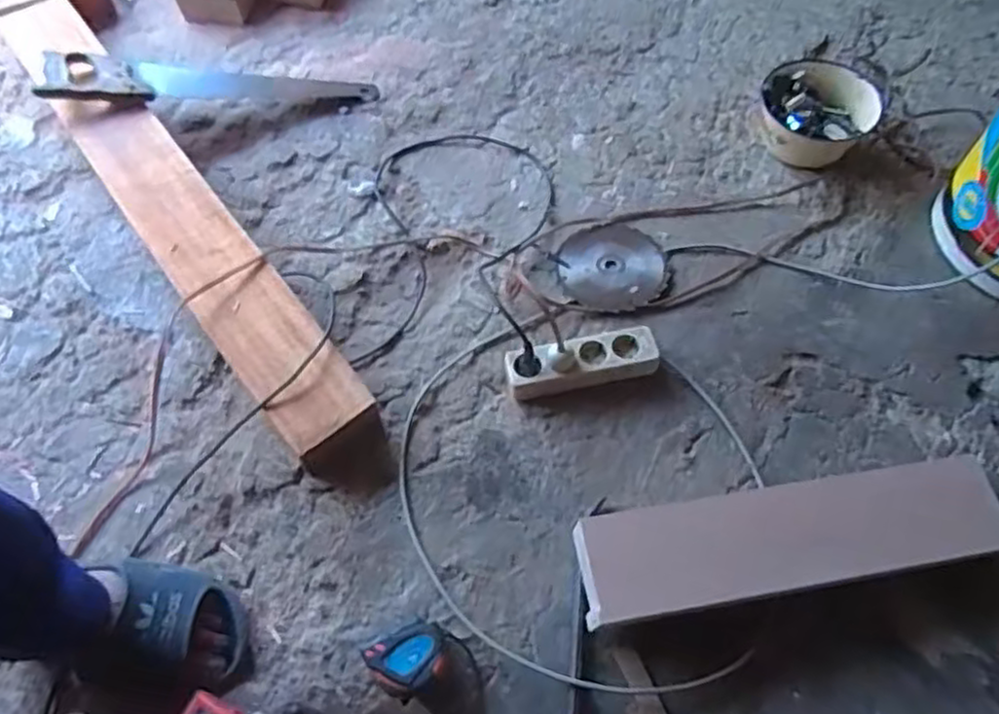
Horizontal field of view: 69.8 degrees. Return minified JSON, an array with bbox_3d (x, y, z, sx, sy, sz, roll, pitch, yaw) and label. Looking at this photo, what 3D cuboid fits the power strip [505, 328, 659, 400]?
[{"bbox_3d":[0.109,0.006,0.964,0.202,0.048,0.065,-9,62,-5],"label":"power strip"}]

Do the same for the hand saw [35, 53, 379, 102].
[{"bbox_3d":[-0.475,-0.461,1.208,0.523,0.039,0.124,-3,61,-17],"label":"hand saw"}]

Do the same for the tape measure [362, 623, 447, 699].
[{"bbox_3d":[-0.099,0.332,0.782,0.090,0.050,0.066,-22,64,-11],"label":"tape measure"}]

